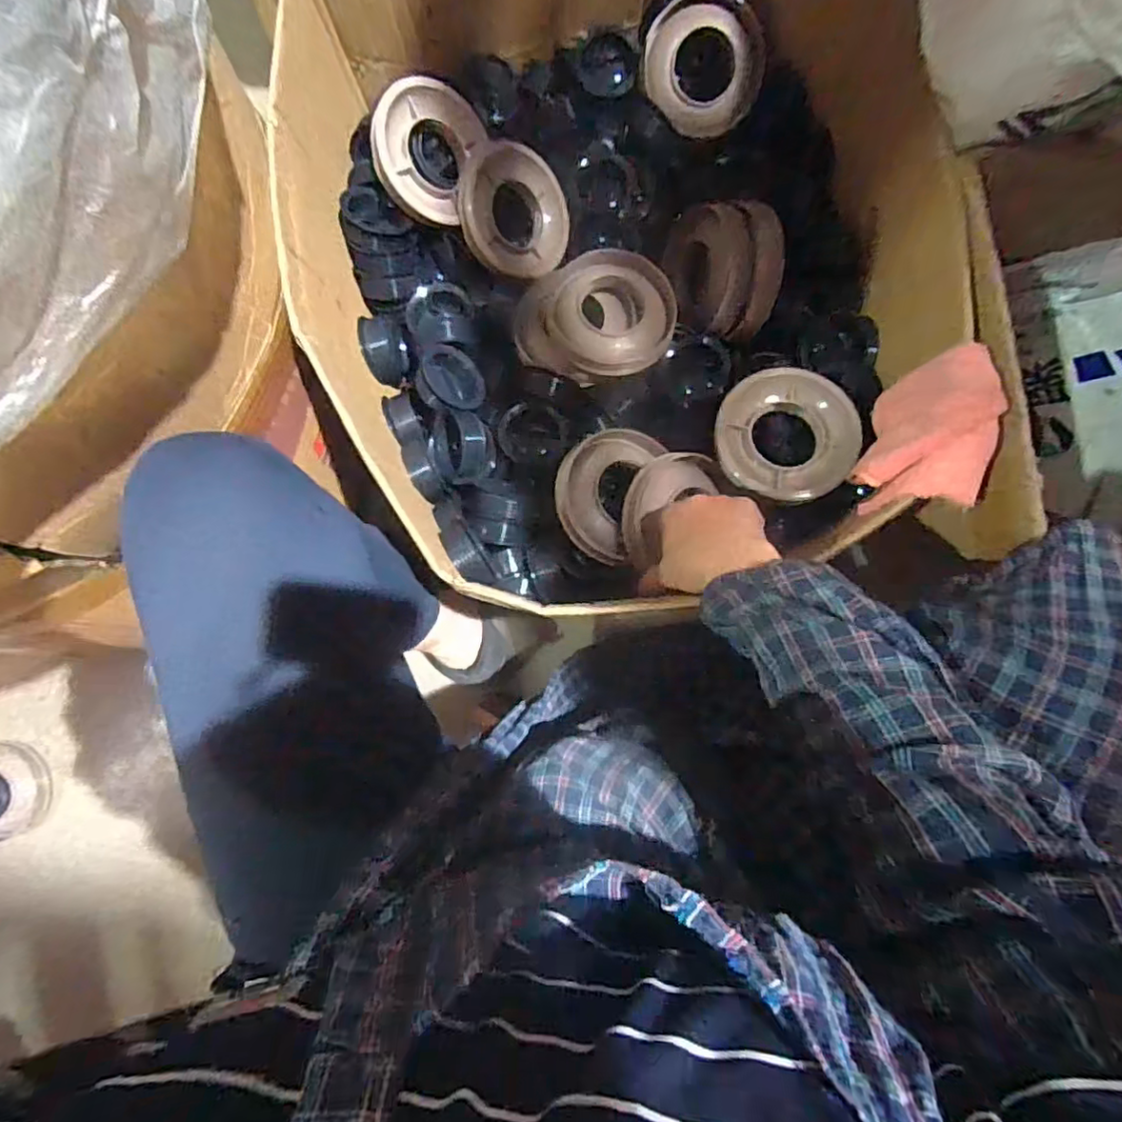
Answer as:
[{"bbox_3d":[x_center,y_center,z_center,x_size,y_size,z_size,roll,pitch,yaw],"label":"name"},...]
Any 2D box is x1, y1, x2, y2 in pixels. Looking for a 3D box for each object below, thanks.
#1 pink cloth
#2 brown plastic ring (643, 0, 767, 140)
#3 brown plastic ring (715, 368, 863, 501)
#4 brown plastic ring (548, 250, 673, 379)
[{"bbox_3d":[0.286,-0.093,0.477,0.077,0.097,0.136,27,87,4],"label":"pink cloth"},{"bbox_3d":[0.149,-0.518,0.635,0.125,0.018,0.114,39,111,-12],"label":"brown plastic ring"},{"bbox_3d":[0.203,-0.112,0.549,0.123,0.036,0.109,29,87,4],"label":"brown plastic ring"},{"bbox_3d":[0.051,-0.247,0.610,0.122,0.029,0.112,0,85,2],"label":"brown plastic ring"}]

